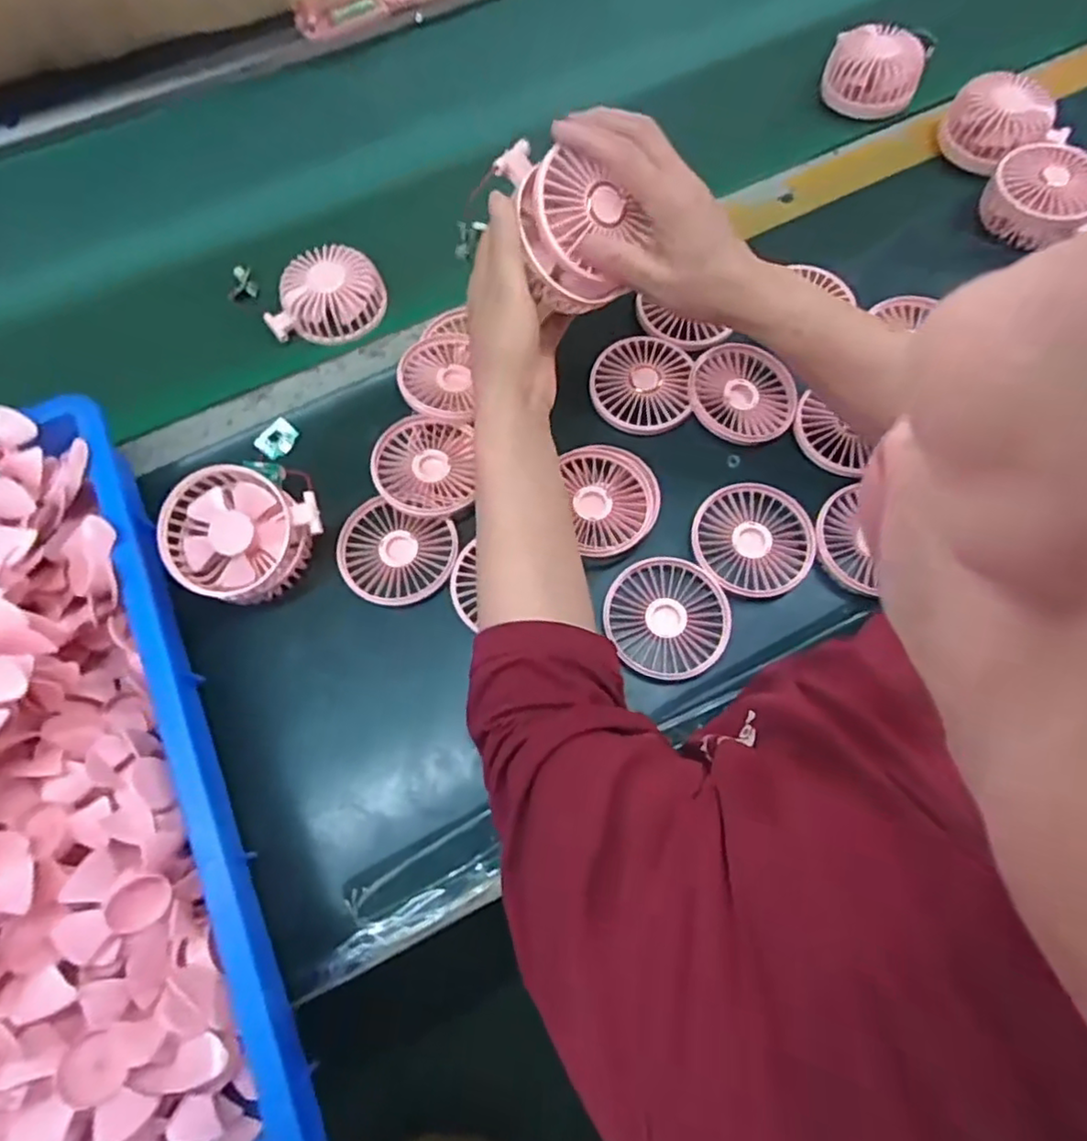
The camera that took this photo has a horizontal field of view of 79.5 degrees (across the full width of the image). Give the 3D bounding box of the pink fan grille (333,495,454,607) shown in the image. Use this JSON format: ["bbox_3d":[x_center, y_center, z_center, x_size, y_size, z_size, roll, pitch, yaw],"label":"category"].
[{"bbox_3d":[-0.112,-0.012,0.492,0.088,0.014,0.076,15,70,8],"label":"pink fan grille"}]

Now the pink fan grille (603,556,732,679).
[{"bbox_3d":[0.089,0.034,0.474,0.087,0.011,0.086,14,69,7],"label":"pink fan grille"}]

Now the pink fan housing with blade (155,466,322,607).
[{"bbox_3d":[-0.216,-0.022,0.470,0.096,0.056,0.091,-1,68,2],"label":"pink fan housing with blade"}]

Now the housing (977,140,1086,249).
[{"bbox_3d":[0.436,-0.328,0.571,0.089,0.042,0.087,25,71,12],"label":"housing"}]

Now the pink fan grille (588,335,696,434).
[{"bbox_3d":[0.079,-0.153,0.534,0.079,0.013,0.086,6,69,4],"label":"pink fan grille"}]

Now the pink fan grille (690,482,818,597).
[{"bbox_3d":[0.158,-0.024,0.494,0.091,0.008,0.085,-25,69,-8],"label":"pink fan grille"}]

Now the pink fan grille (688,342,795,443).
[{"bbox_3d":[0.160,-0.141,0.528,0.084,0.013,0.085,-1,68,2],"label":"pink fan grille"}]

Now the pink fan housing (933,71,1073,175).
[{"bbox_3d":[0.413,-0.408,0.603,0.070,0.052,0.085,-19,69,-6],"label":"pink fan housing"}]

